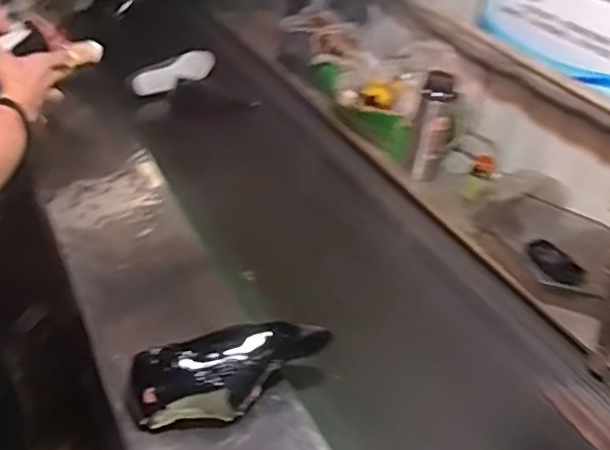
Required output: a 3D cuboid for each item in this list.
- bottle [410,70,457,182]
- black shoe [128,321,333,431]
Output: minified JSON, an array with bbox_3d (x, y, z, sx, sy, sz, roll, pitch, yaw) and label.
[{"bbox_3d":[0.272,-0.205,1.359,0.063,0.231,0.060,14,35,12],"label":"bottle"},{"bbox_3d":[-0.091,0.180,0.823,0.251,0.076,0.096,-14,39,-26],"label":"black shoe"}]

